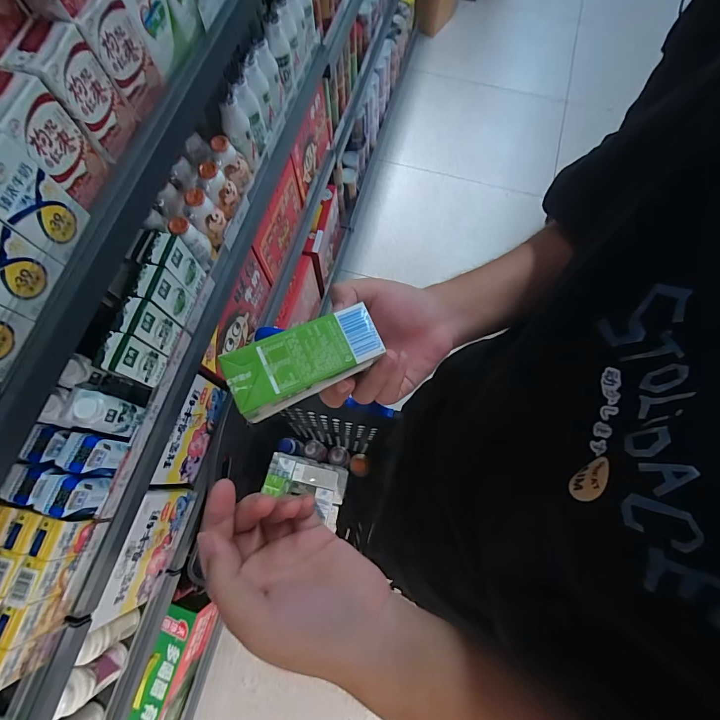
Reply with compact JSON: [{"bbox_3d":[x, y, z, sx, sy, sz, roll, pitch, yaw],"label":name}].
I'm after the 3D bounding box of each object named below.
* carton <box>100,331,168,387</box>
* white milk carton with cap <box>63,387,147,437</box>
[{"bbox_3d":[-0.330,0.000,0.565,0.035,0.094,0.056,16,74,5],"label":"carton"},{"bbox_3d":[-0.368,0.076,0.552,0.056,0.104,0.050,12,73,4],"label":"white milk carton with cap"}]

